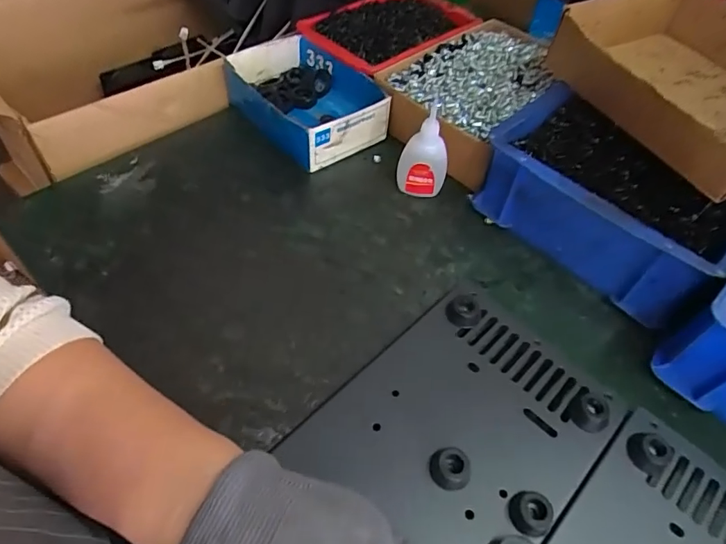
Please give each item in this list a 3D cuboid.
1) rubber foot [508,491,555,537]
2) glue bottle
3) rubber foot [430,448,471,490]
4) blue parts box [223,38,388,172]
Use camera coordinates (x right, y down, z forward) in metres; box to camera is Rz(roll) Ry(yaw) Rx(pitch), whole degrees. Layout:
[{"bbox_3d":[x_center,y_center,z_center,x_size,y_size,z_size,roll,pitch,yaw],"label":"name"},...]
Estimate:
[{"bbox_3d":[0.099,0.142,0.286,0.022,0.015,0.023,2,50,-3],"label":"rubber foot"},{"bbox_3d":[0.058,-0.111,0.451,0.045,0.097,0.023,10,50,4],"label":"glue bottle"},{"bbox_3d":[0.054,0.122,0.301,0.022,0.013,0.023,4,50,-2],"label":"rubber foot"},{"bbox_3d":[-0.065,-0.184,0.526,0.118,0.058,0.166,-34,60,-29],"label":"blue parts box"}]

